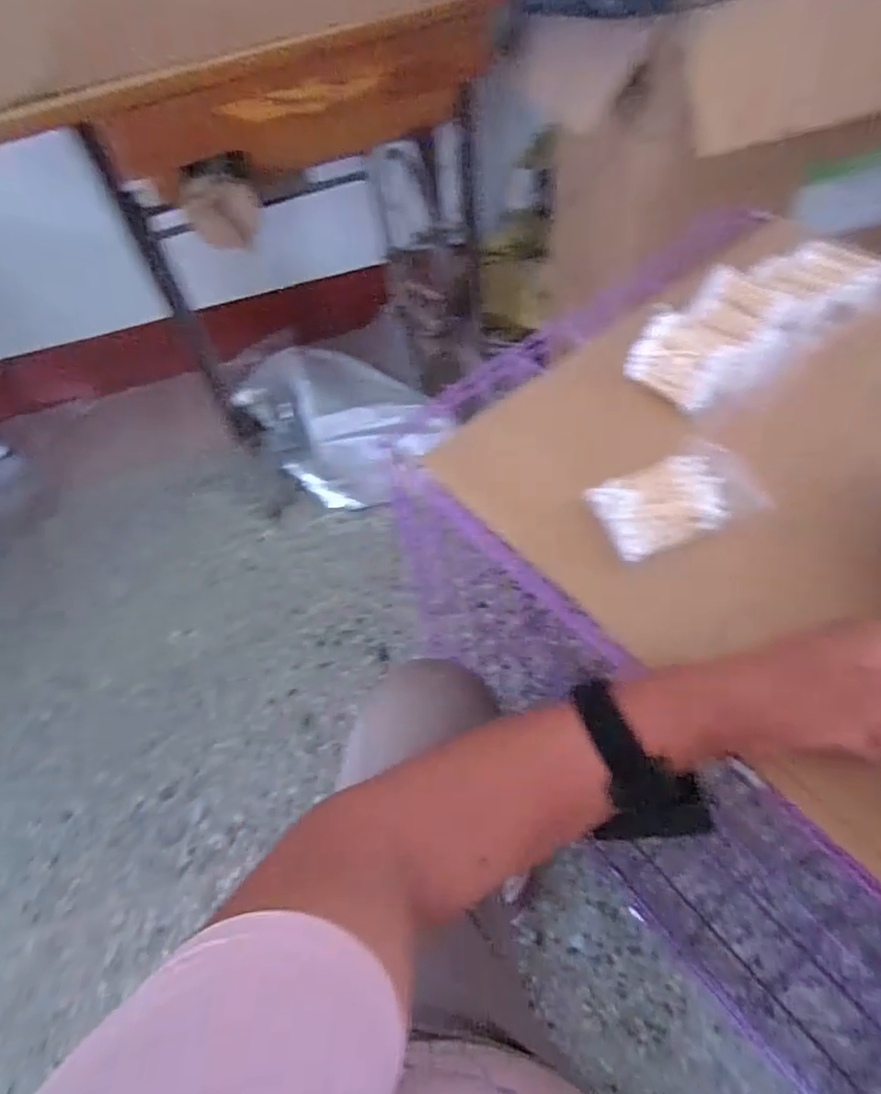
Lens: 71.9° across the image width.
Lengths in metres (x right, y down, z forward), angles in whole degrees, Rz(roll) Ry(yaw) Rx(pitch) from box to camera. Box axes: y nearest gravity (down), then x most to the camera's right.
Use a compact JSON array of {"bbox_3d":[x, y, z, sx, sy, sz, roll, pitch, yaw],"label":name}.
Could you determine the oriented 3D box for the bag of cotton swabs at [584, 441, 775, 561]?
[{"bbox_3d":[0.169,-0.035,0.432,0.110,0.020,0.063,-22,56,-7],"label":"bag of cotton swabs"}]

